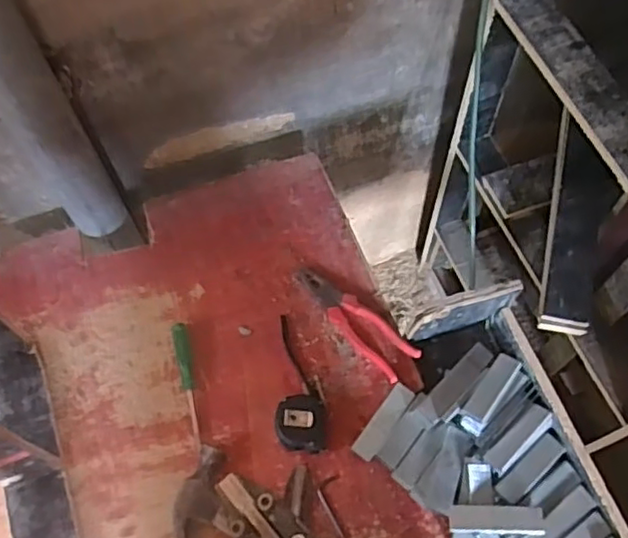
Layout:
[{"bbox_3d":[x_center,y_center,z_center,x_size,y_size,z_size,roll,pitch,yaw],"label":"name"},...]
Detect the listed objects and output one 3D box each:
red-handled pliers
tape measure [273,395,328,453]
[{"bbox_3d":[0.050,0.065,0.838,0.188,0.013,0.053,39,70,20],"label":"red-handled pliers"},{"bbox_3d":[-0.016,0.190,0.777,0.063,0.038,0.068,-1,62,2],"label":"tape measure"}]

